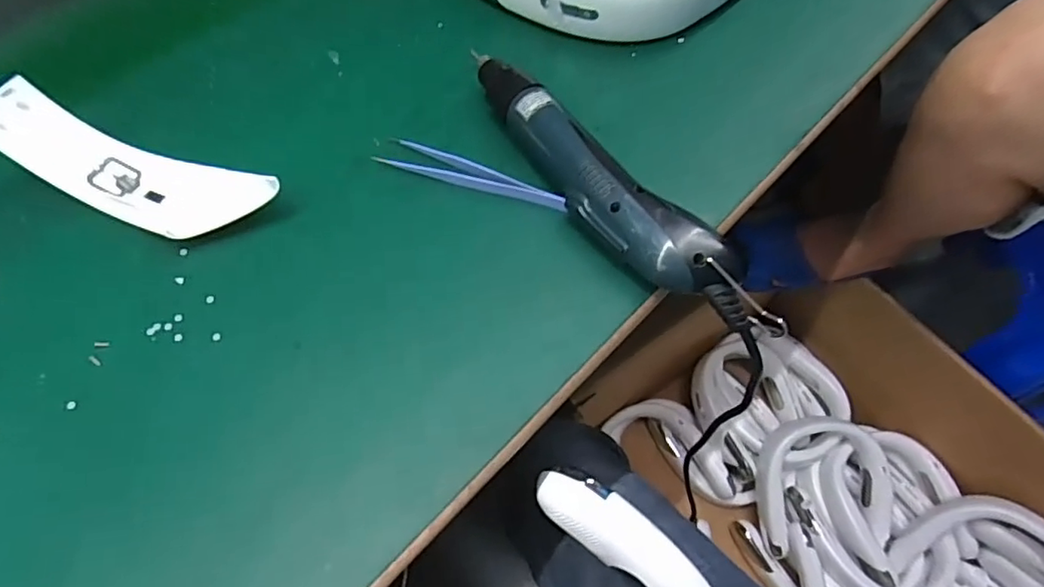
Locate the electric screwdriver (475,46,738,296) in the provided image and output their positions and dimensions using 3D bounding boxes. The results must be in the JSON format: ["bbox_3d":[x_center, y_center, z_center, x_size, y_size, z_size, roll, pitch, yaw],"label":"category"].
[{"bbox_3d":[0.033,-0.071,0.340,0.040,0.039,0.213,-34,66,-14],"label":"electric screwdriver"}]

